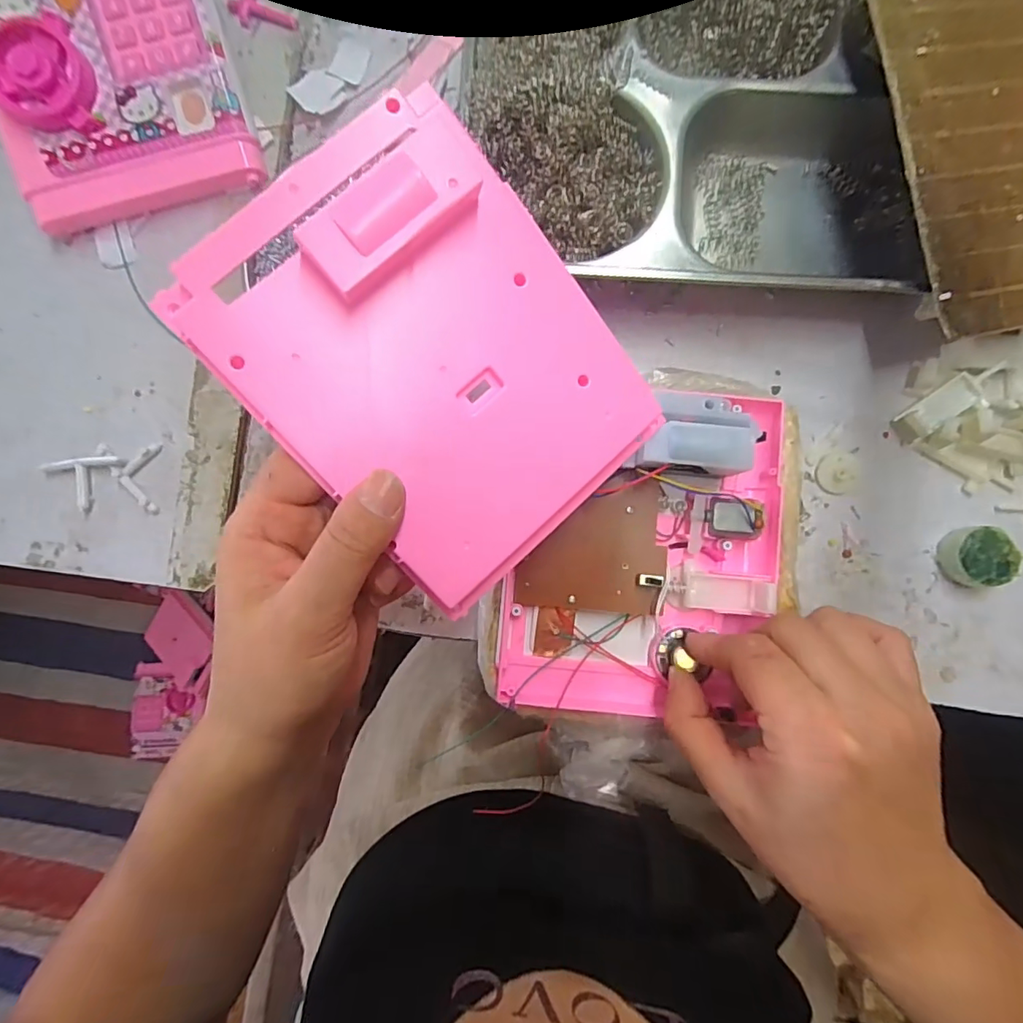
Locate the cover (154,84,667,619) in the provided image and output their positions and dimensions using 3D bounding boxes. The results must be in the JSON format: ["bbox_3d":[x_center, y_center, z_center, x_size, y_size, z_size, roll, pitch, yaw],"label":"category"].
[{"bbox_3d":[-0.025,-0.054,0.188,0.120,0.019,0.153,-43,104,-6],"label":"cover"}]

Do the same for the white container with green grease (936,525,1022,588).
[{"bbox_3d":[0.258,0.025,0.290,0.031,0.015,0.032,0,89,2],"label":"white container with green grease"}]

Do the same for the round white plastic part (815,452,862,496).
[{"bbox_3d":[0.187,-0.021,0.298,0.024,0.010,0.023,0,89,2],"label":"round white plastic part"}]

